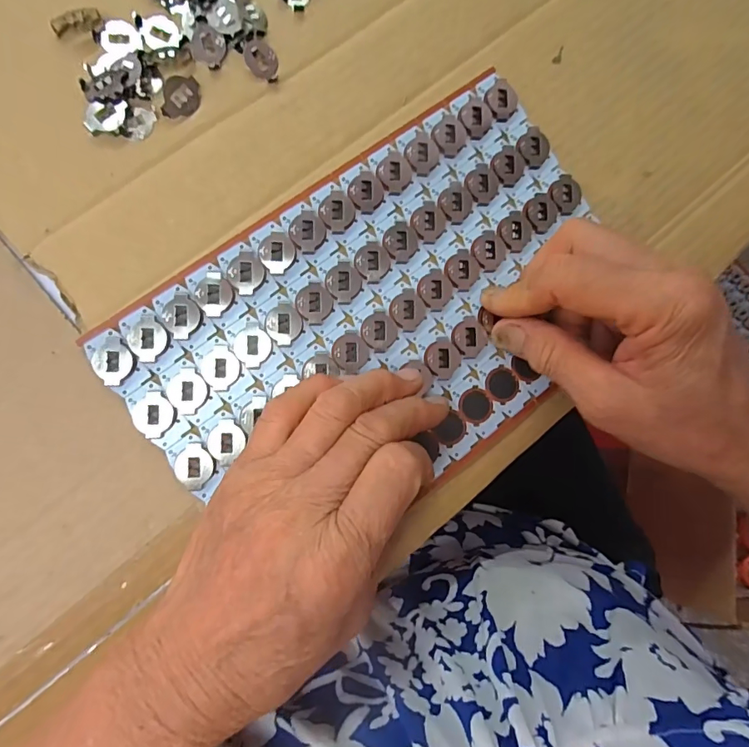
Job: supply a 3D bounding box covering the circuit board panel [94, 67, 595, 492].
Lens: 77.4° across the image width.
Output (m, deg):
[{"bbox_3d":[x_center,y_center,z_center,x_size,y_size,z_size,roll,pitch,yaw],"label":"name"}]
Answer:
[{"bbox_3d":[0.007,-0.026,0.234,0.244,0.005,0.152,-35,93,-9],"label":"circuit board panel"}]

